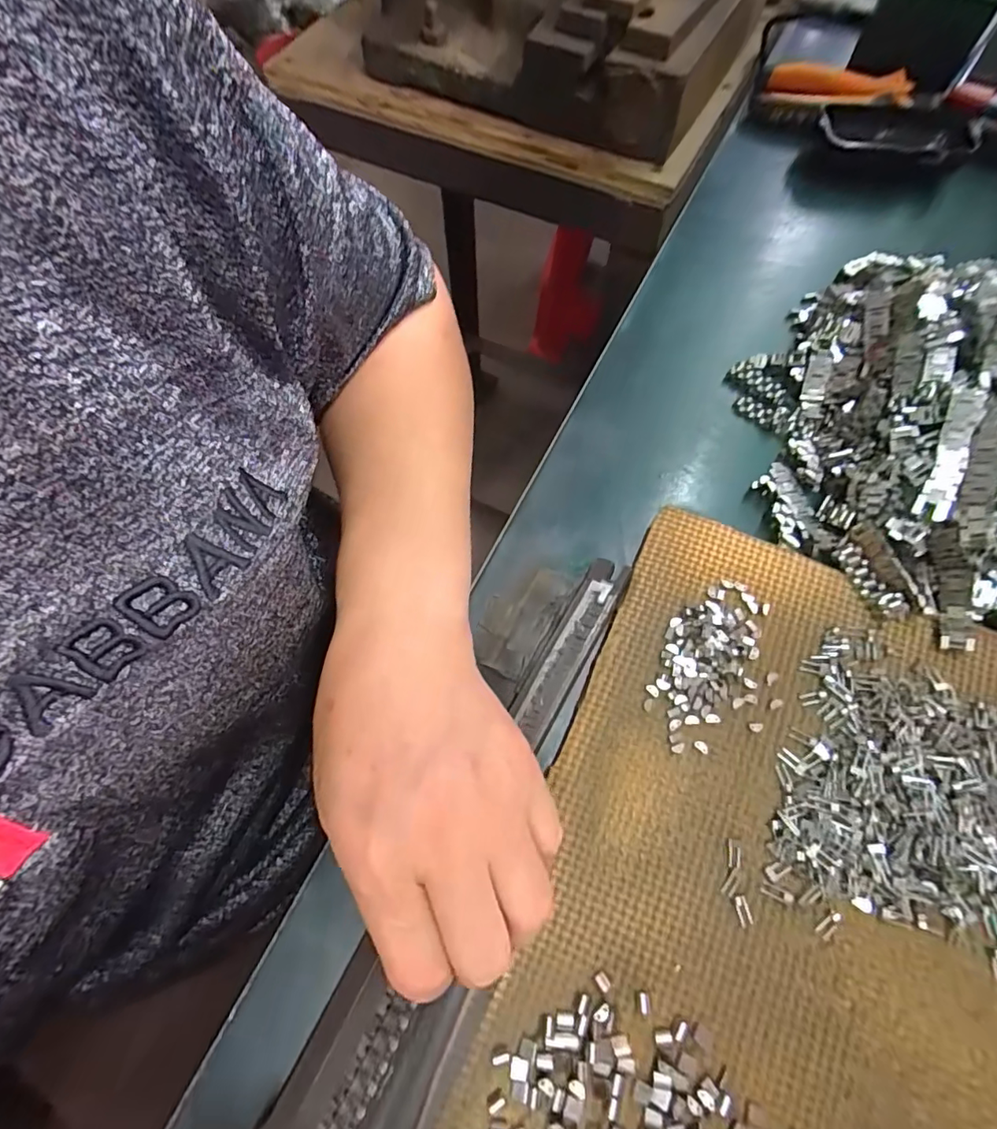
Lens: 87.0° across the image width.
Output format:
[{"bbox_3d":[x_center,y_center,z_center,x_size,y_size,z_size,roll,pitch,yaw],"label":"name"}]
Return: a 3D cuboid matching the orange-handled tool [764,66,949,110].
[{"bbox_3d":[0.271,-0.365,0.404,0.125,0.016,0.039,9,68,5],"label":"orange-handled tool"}]

